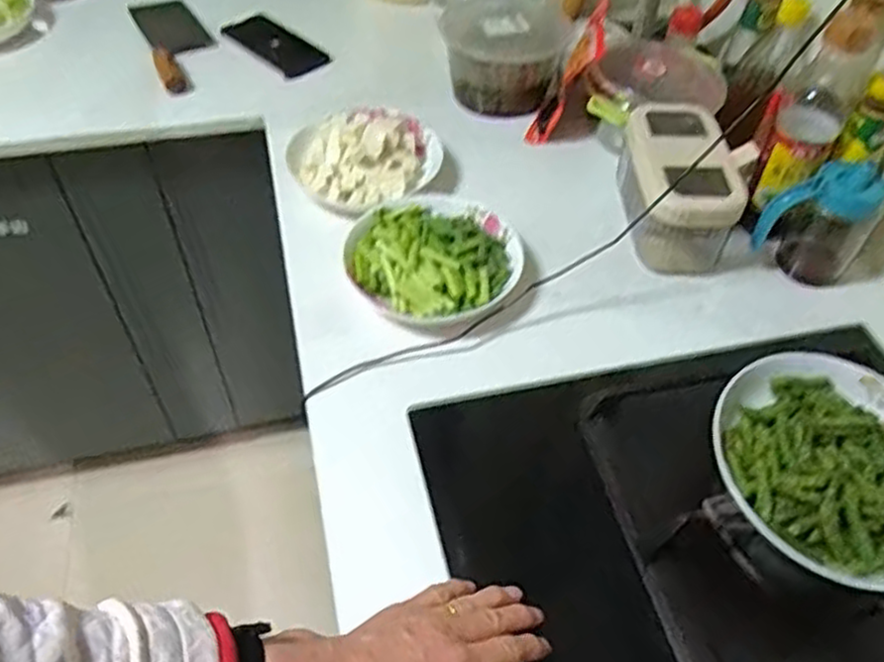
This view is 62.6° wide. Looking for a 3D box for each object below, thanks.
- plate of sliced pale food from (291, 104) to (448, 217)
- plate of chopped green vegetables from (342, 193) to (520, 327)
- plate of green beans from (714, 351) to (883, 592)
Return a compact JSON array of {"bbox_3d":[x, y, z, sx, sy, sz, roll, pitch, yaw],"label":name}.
[{"bbox_3d":[-0.087,-0.203,0.833,0.175,0.056,0.166,-6,50,-7],"label":"plate of sliced pale food"},{"bbox_3d":[-0.007,-0.073,0.745,0.166,0.058,0.164,1,50,-1],"label":"plate of chopped green vegetables"},{"bbox_3d":[0.285,0.087,0.513,0.169,0.039,0.164,1,50,-1],"label":"plate of green beans"}]

